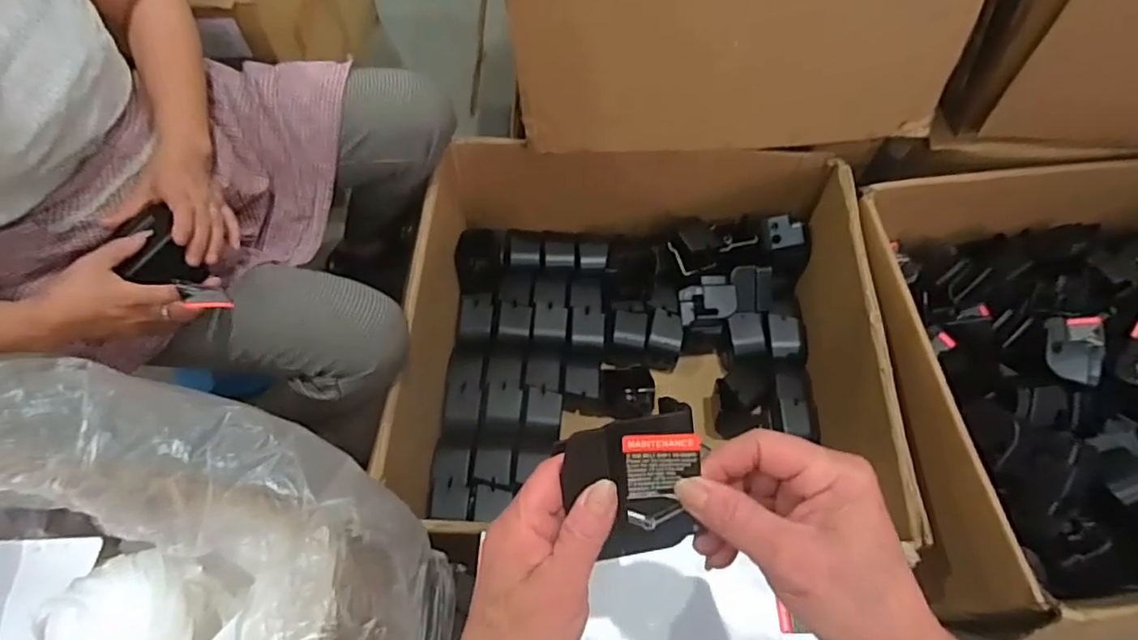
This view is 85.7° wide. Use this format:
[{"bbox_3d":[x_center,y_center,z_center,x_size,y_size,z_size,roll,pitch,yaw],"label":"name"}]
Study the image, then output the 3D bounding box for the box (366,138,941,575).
[{"bbox_3d":[0.100,0.020,0.883,0.590,0.275,0.555,5,63,3],"label":"box"}]

